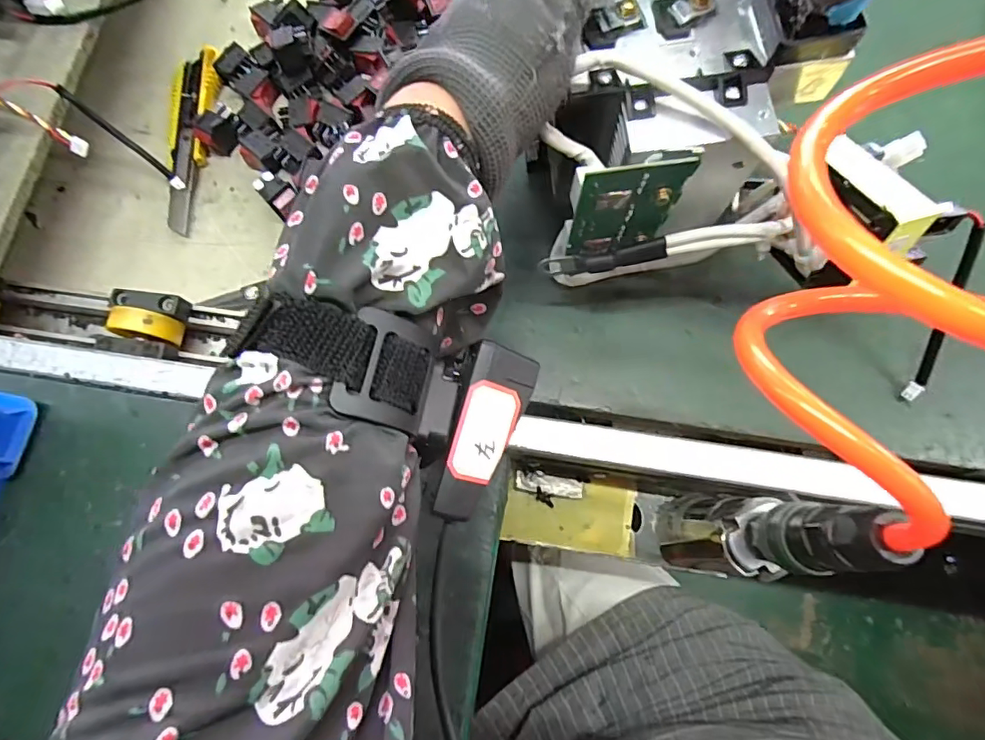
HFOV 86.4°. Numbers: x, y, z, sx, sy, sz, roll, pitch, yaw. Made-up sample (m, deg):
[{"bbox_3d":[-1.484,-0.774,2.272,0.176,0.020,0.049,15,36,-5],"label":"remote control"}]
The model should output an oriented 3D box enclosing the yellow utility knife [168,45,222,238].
[{"bbox_3d":[-0.274,-0.206,0.469,0.037,0.015,0.174,4,77,2],"label":"yellow utility knife"}]

